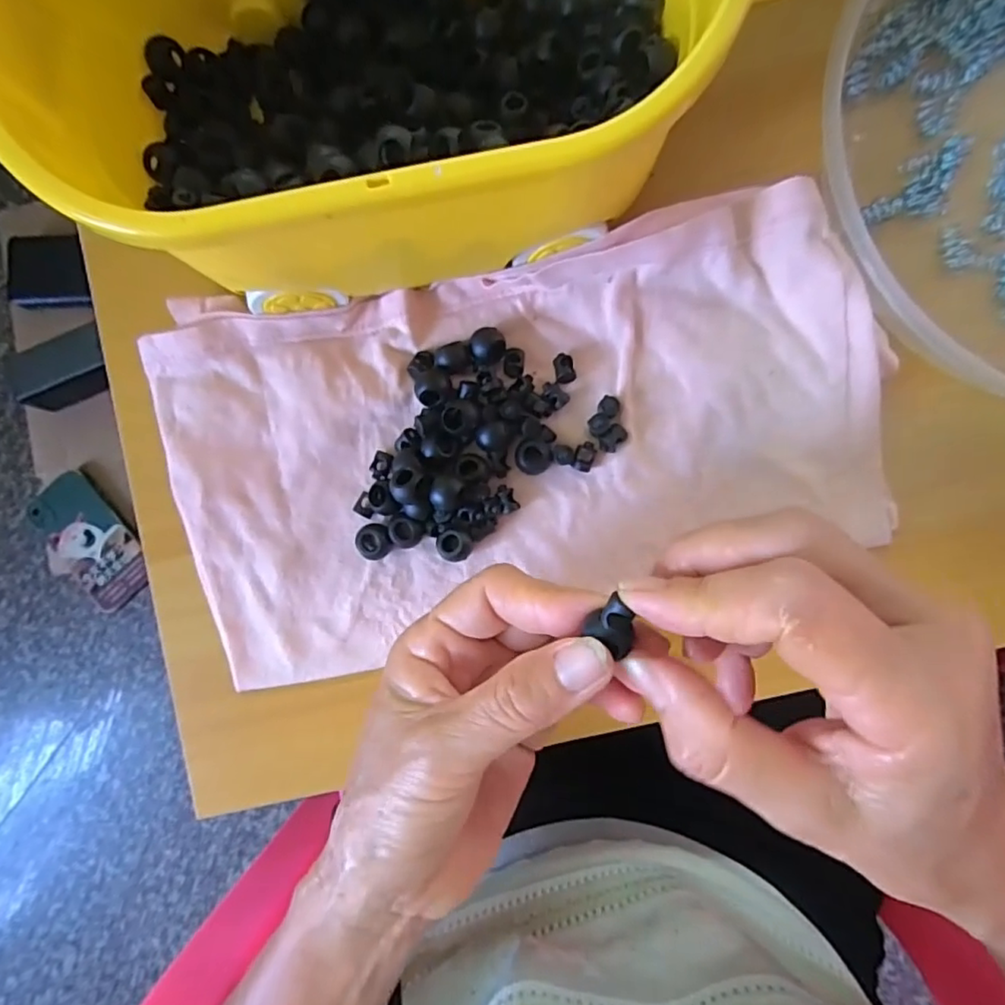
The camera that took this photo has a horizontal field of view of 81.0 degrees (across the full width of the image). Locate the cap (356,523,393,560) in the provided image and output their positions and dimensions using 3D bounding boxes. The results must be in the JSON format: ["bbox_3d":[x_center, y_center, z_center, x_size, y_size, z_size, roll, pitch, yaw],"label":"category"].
[{"bbox_3d":[-0.055,0.017,0.255,0.015,0.011,0.015,0,87,3],"label":"cap"}]

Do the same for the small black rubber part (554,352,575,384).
[{"bbox_3d":[0.027,-0.058,0.255,0.008,0.005,0.014,-10,87,3],"label":"small black rubber part"}]

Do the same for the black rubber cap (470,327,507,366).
[{"bbox_3d":[-0.006,-0.067,0.253,0.014,0.008,0.015,0,87,3],"label":"black rubber cap"}]

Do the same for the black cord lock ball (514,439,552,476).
[{"bbox_3d":[0.013,-0.019,0.251,0.015,0.008,0.014,0,87,3],"label":"black cord lock ball"}]

